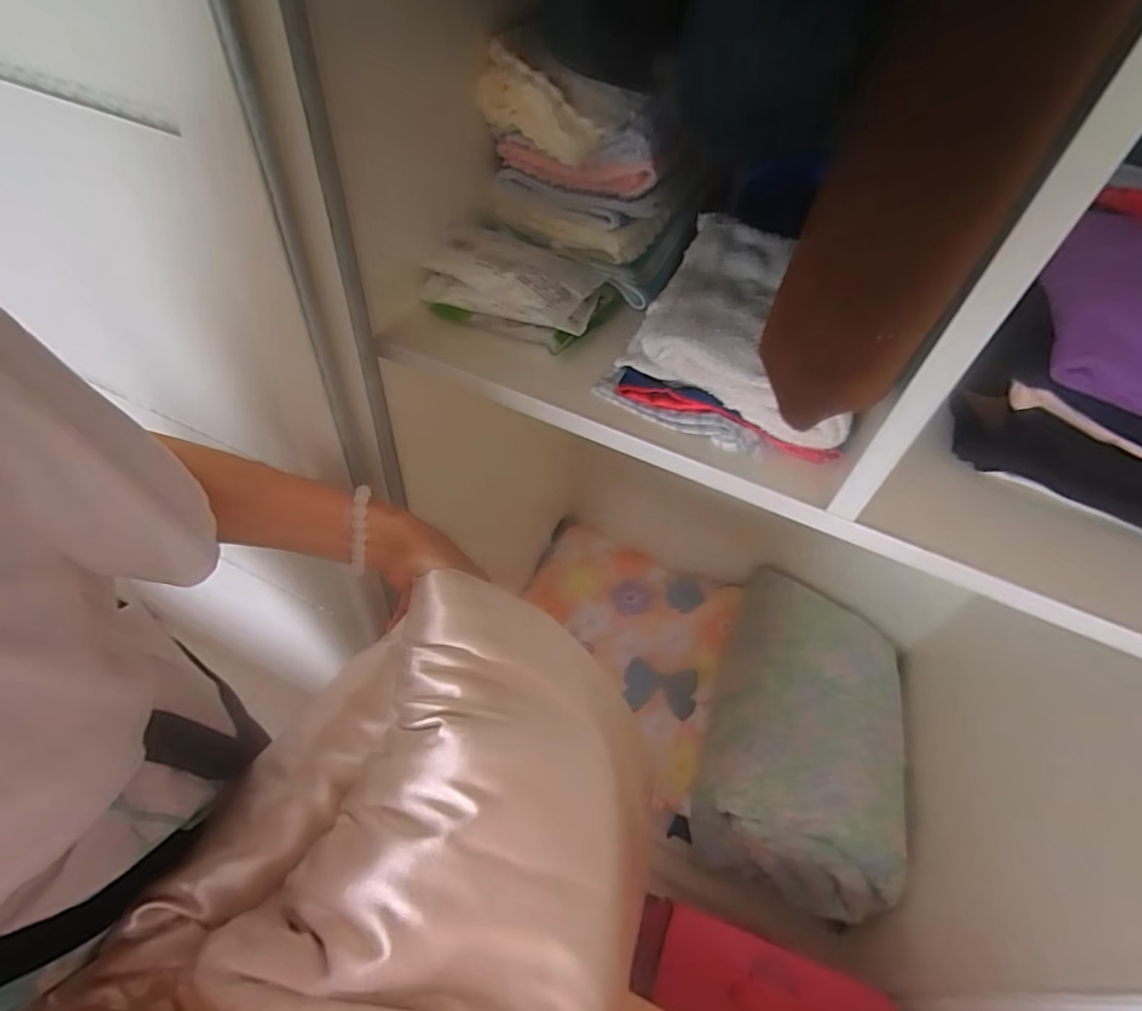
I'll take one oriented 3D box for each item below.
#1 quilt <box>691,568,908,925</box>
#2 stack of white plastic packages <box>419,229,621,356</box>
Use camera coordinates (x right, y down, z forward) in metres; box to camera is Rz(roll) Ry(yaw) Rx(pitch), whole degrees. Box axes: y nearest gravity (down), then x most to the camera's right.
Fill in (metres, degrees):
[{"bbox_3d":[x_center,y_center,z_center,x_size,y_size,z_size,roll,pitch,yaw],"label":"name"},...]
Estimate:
[{"bbox_3d":[0.417,0.368,1.001,0.307,0.203,0.520,22,51,12],"label":"quilt"},{"bbox_3d":[-0.044,-0.199,0.510,0.147,0.044,0.103,23,52,13],"label":"stack of white plastic packages"}]

